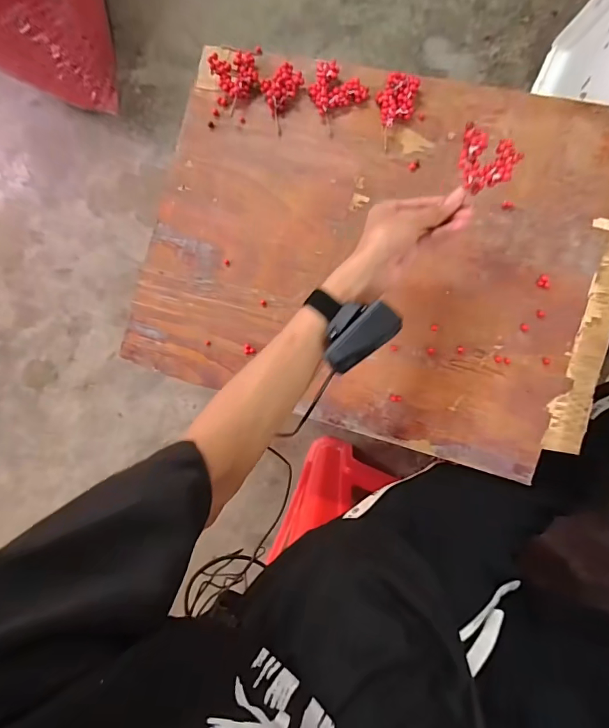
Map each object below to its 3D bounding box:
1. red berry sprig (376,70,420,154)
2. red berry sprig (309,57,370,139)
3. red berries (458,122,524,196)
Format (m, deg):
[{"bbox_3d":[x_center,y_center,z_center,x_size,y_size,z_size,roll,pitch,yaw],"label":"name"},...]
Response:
[{"bbox_3d":[0.111,-0.313,0.513,0.046,0.017,0.085,13,91,8],"label":"red berry sprig"},{"bbox_3d":[0.034,-0.345,0.522,0.064,0.016,0.072,-40,84,6],"label":"red berry sprig"},{"bbox_3d":[0.181,-0.201,0.410,0.059,0.019,0.055,21,95,7],"label":"red berries"}]

